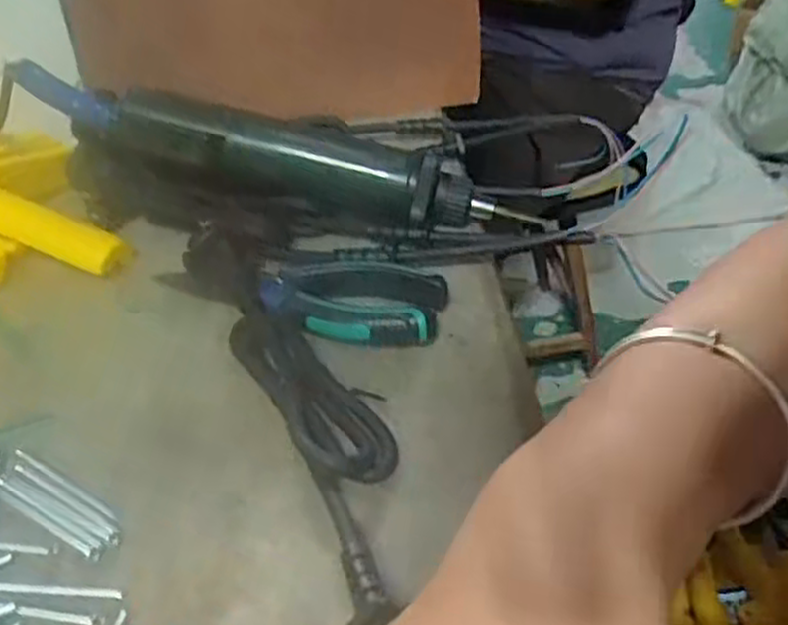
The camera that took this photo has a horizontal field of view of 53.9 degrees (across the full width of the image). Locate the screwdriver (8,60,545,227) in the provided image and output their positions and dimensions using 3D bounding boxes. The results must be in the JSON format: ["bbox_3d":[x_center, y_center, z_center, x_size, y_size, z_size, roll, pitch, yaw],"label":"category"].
[{"bbox_3d":[-0.072,-0.092,0.442,0.295,0.033,0.032,15,39,-1],"label":"screwdriver"}]

